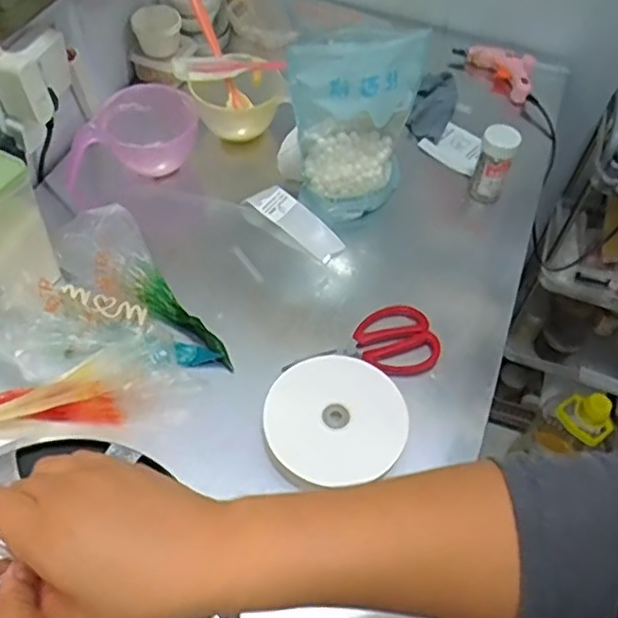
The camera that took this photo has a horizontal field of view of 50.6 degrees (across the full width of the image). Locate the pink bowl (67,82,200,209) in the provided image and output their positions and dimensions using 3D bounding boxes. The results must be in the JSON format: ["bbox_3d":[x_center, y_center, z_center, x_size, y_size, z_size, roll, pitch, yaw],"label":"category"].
[{"bbox_3d":[-0.231,-0.218,0.838,0.175,0.079,0.096,-19,57,-18],"label":"pink bowl"}]

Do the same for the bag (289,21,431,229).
[{"bbox_3d":[0.050,-0.210,0.760,0.152,0.223,0.079,-2,42,-6],"label":"bag"}]

